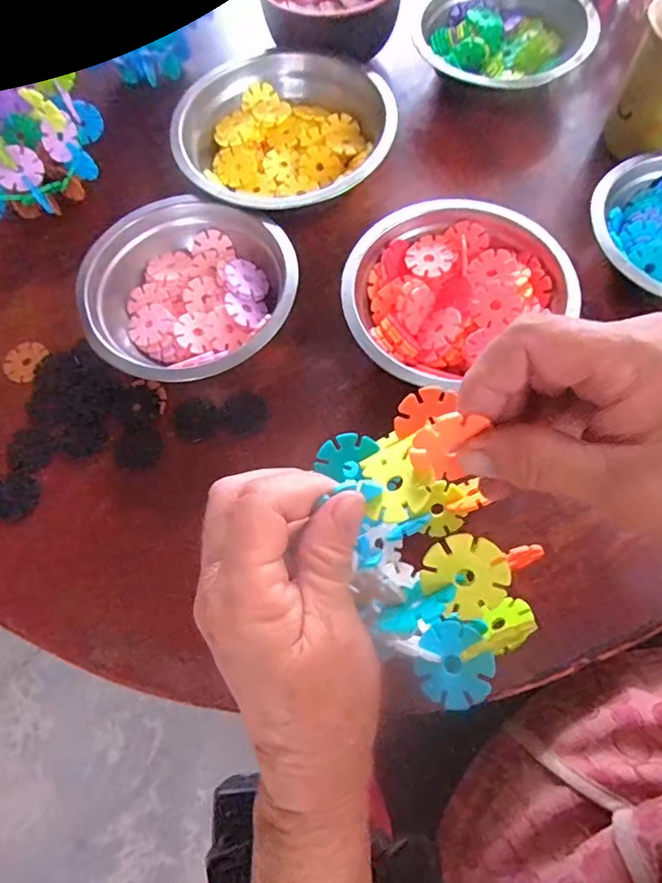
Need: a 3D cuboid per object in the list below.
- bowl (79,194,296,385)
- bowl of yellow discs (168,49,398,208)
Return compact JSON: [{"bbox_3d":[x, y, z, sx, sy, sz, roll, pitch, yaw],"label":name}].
[{"bbox_3d":[-0.095,-0.104,0.366,0.143,0.042,0.126,-27,70,-7],"label":"bowl"},{"bbox_3d":[-0.035,-0.238,0.416,0.167,0.047,0.139,-34,71,-10],"label":"bowl of yellow discs"}]

